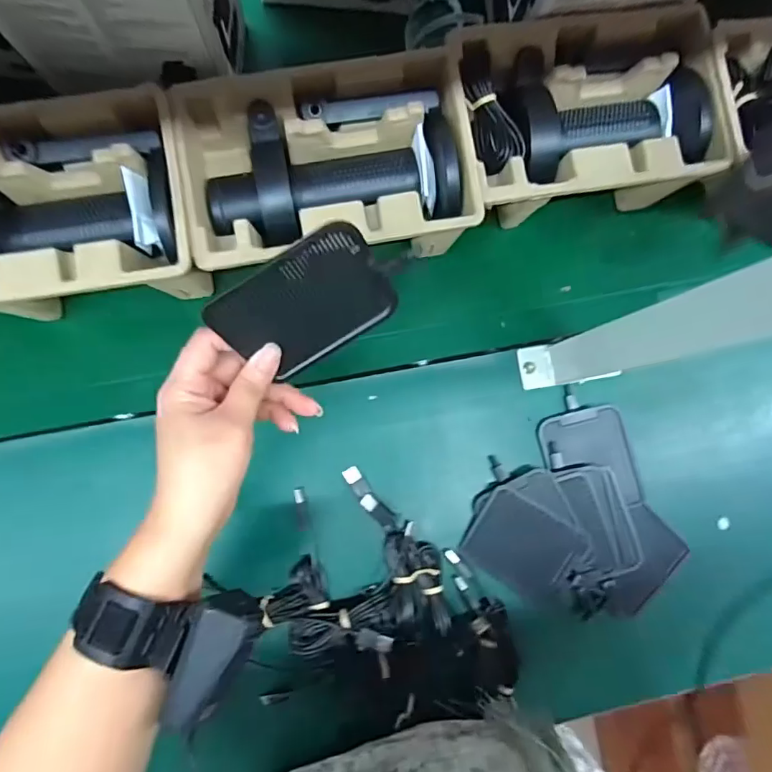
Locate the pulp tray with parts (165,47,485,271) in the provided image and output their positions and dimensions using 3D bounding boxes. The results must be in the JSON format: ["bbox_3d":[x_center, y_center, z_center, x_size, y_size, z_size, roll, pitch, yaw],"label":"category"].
[{"bbox_3d":[-0.042,-0.172,0.416,0.232,0.064,0.149,-10,84,-8],"label":"pulp tray with parts"}]

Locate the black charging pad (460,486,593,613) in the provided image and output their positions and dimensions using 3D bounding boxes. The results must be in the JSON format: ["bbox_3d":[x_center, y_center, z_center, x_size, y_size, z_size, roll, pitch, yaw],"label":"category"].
[{"bbox_3d":[0.130,0.149,0.466,0.105,0.007,0.079,31,92,5],"label":"black charging pad"}]

